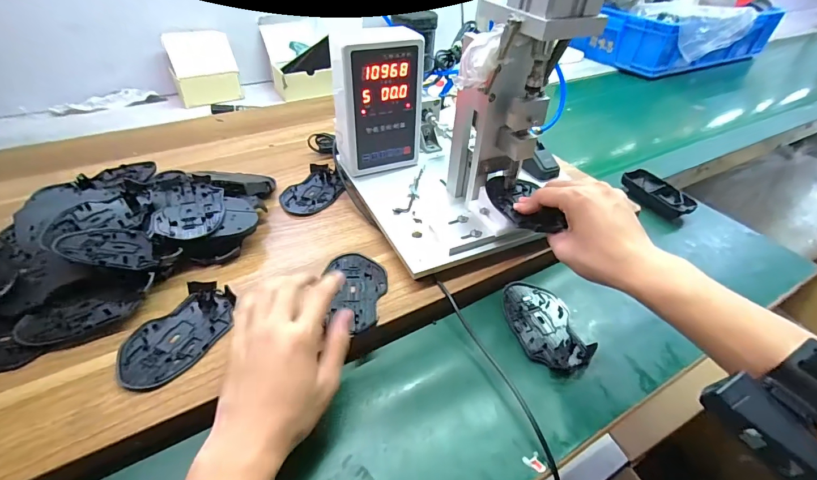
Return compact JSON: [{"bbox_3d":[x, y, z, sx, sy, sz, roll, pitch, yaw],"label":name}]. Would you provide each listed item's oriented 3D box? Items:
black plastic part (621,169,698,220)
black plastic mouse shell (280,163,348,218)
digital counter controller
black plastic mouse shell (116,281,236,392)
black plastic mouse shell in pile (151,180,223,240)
[{"bbox_3d":[0.394,-0.072,0.626,0.047,0.034,0.108,-23,48,-27],"label":"black plastic part"},{"bbox_3d":[-0.138,-0.072,0.573,0.073,0.014,0.104,24,45,21],"label":"black plastic mouse shell"},{"bbox_3d":[-0.043,-0.187,0.537,0.114,0.176,0.068,-13,44,-18],"label":"digital counter controller"},{"bbox_3d":[-0.220,0.088,0.378,0.070,0.009,0.115,20,44,18],"label":"black plastic mouse shell"},{"bbox_3d":[-0.263,-0.037,0.474,0.077,0.011,0.109,-13,44,-18],"label":"black plastic mouse shell in pile"}]

